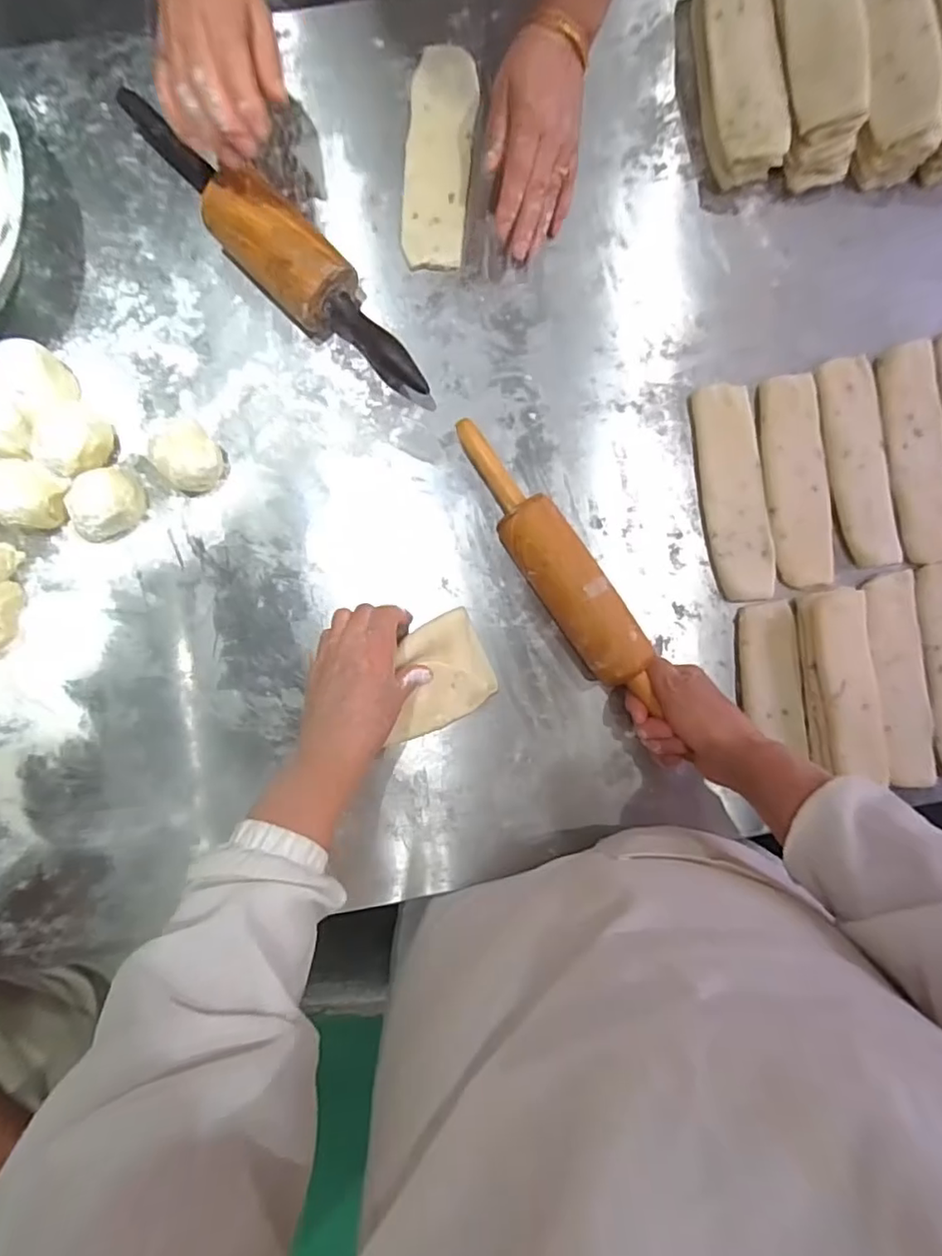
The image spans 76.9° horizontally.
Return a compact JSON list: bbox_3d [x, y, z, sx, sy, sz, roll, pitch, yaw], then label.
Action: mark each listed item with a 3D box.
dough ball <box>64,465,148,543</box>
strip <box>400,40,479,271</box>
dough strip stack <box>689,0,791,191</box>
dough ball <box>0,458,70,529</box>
[{"bbox_3d":[-0.309,-0.102,0.500,0.042,0.048,0.062,39,89,-1],"label":"dough ball"},{"bbox_3d":[-0.029,-0.415,0.524,0.057,0.007,0.192,6,91,-1],"label":"strip"},{"bbox_3d":[0.233,-0.488,0.519,0.057,0.051,0.177,-7,91,-2],"label":"dough strip stack"},{"bbox_3d":[-0.373,-0.112,0.502,0.060,0.045,0.051,24,90,-2],"label":"dough ball"}]

